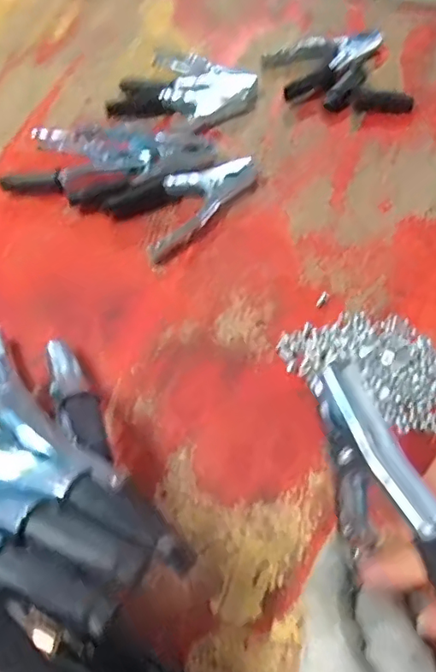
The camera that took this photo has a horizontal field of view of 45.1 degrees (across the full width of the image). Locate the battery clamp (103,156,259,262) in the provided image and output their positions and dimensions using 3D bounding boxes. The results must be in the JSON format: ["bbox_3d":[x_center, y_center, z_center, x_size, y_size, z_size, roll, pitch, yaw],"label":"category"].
[{"bbox_3d":[-0.027,-0.133,0.493,0.132,0.028,0.082,-34,65,-14],"label":"battery clamp"}]

